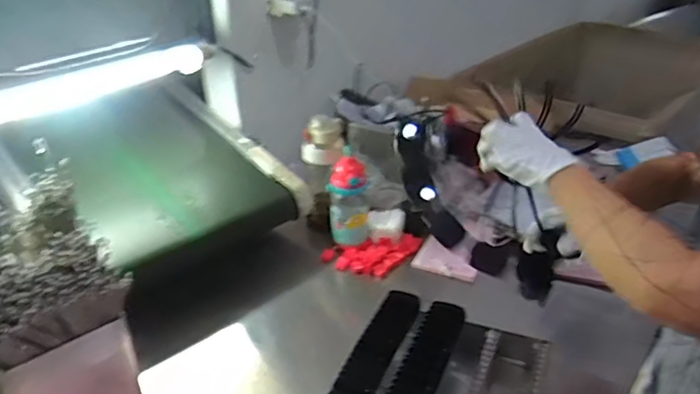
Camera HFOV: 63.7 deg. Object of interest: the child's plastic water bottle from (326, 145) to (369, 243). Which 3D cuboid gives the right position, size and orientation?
[{"bbox_3d":[-0.003,0.003,1.186,0.081,0.187,0.065,-3,31,-4],"label":"child's plastic water bottle"}]

